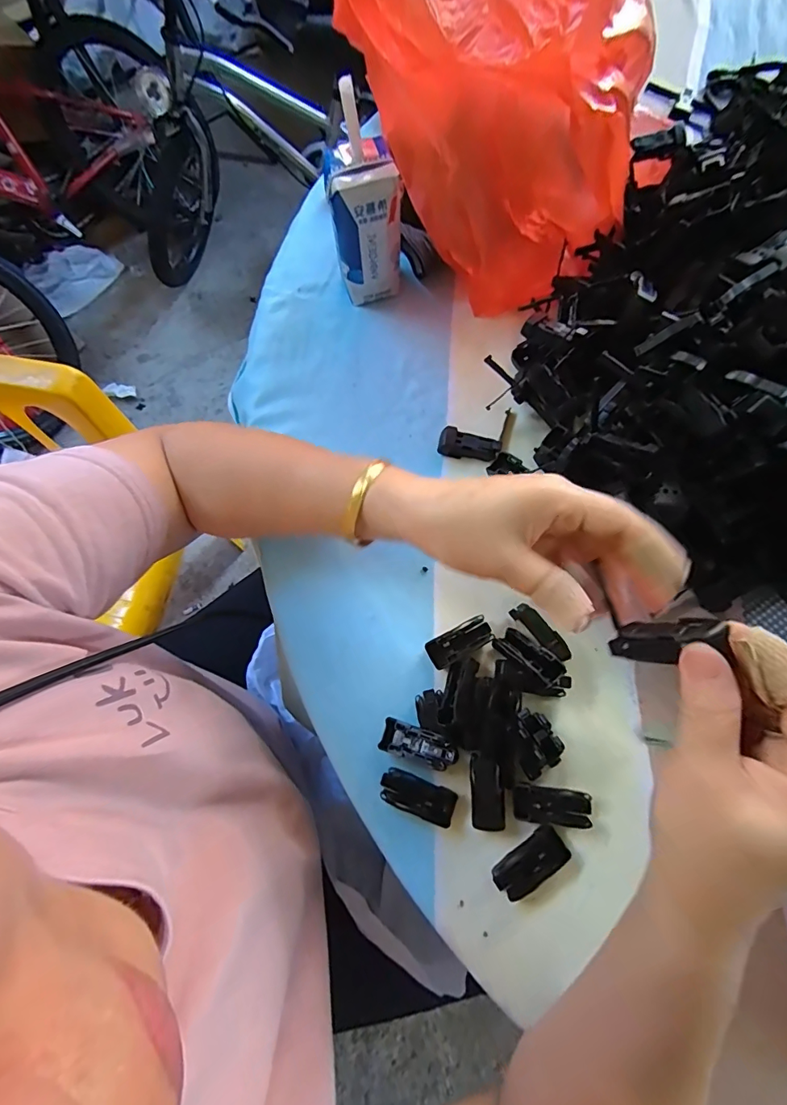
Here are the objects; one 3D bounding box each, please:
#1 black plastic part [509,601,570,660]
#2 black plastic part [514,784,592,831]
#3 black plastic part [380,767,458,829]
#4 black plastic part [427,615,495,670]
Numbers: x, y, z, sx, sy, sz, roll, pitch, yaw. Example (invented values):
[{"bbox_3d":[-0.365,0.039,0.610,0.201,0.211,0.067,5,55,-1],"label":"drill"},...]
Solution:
[{"bbox_3d":[0.100,0.054,0.307,0.012,0.009,0.047,-37,62,-12],"label":"black plastic part"},{"bbox_3d":[0.100,0.159,0.285,0.050,0.009,0.020,8,73,1],"label":"black plastic part"},{"bbox_3d":[0.016,0.155,0.289,0.048,0.009,0.021,21,73,5],"label":"black plastic part"},{"bbox_3d":[0.046,0.063,0.316,0.047,0.014,0.020,-27,75,-9],"label":"black plastic part"}]

